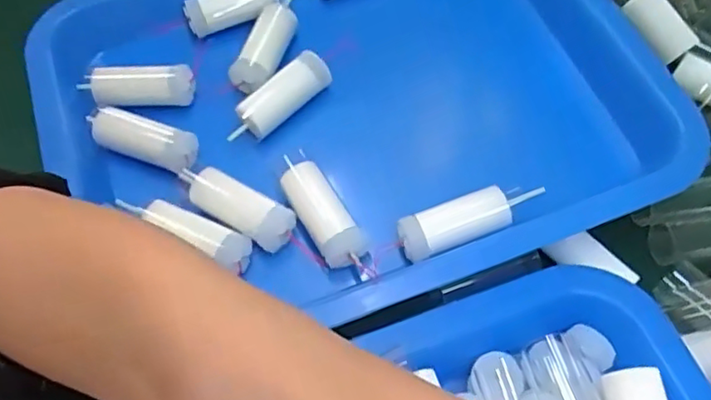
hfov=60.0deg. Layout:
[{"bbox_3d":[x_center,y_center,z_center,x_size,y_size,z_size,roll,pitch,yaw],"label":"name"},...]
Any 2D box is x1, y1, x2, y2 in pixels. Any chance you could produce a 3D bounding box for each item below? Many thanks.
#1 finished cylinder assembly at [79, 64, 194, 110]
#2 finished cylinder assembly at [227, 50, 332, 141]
[{"bbox_3d":[-0.112,-0.059,0.316,0.058,0.016,0.017,-2,58,-3],"label":"finished cylinder assembly"},{"bbox_3d":[-0.038,-0.050,0.307,0.057,0.017,0.016,-40,67,-10],"label":"finished cylinder assembly"}]

